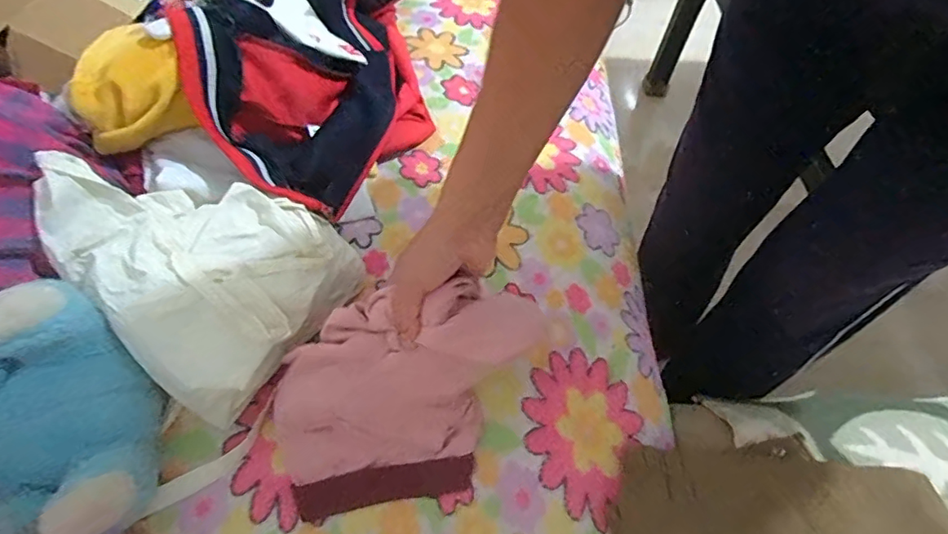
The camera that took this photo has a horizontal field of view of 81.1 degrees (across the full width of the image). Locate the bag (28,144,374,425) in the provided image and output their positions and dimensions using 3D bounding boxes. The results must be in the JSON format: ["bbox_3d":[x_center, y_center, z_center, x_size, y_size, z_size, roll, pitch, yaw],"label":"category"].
[{"bbox_3d":[-0.252,-0.012,0.490,0.242,0.077,0.199,36,67,-1],"label":"bag"}]

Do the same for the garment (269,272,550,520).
[{"bbox_3d":[-0.051,0.107,0.474,0.234,0.147,0.135,-10,58,-10],"label":"garment"}]

